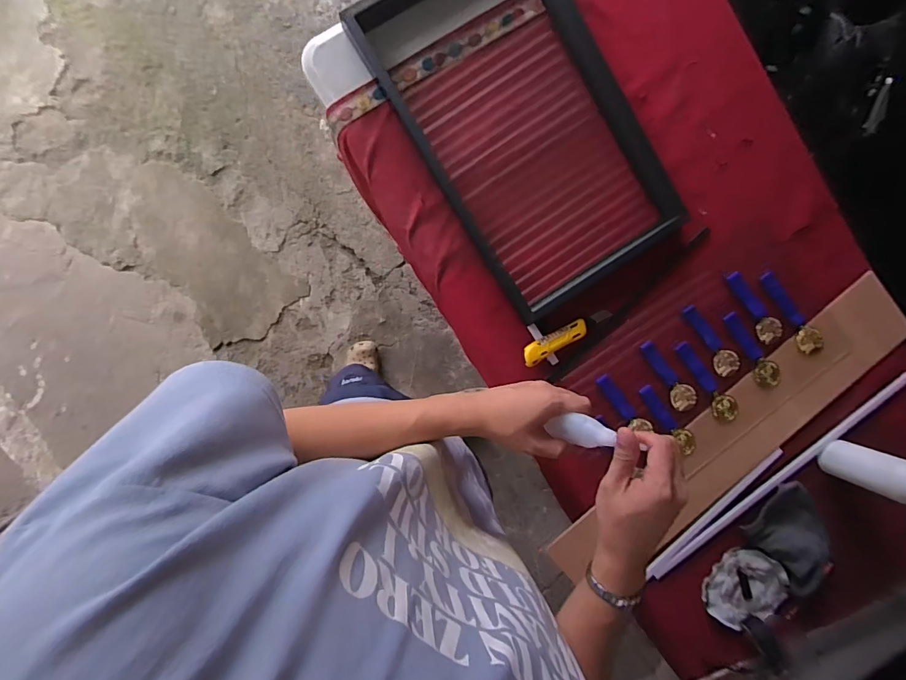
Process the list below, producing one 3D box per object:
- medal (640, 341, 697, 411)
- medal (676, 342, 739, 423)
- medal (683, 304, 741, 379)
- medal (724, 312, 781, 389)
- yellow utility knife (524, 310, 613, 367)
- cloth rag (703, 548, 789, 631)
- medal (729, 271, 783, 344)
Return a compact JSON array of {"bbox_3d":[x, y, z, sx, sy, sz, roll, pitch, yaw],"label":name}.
[{"bbox_3d":[0.395,0.062,0.808,0.045,0.011,0.154,-32,101,4],"label":"medal"},{"bbox_3d":[0.468,0.075,0.817,0.042,0.017,0.167,-33,96,-4],"label":"medal"},{"bbox_3d":[0.474,-0.002,0.818,0.046,0.013,0.149,-33,96,-4],"label":"medal"},{"bbox_3d":[0.544,0.023,0.819,0.053,0.007,0.162,-45,97,-3],"label":"medal"},{"bbox_3d":[0.203,-0.006,0.778,0.176,0.015,0.035,-26,95,-5],"label":"yellow utility knife"},{"bbox_3d":[0.551,0.472,0.837,0.136,0.022,0.148,31,89,-7],"label":"cloth rag"},{"bbox_3d":[0.548,-0.059,0.815,0.041,0.008,0.151,-43,97,-3],"label":"medal"}]

